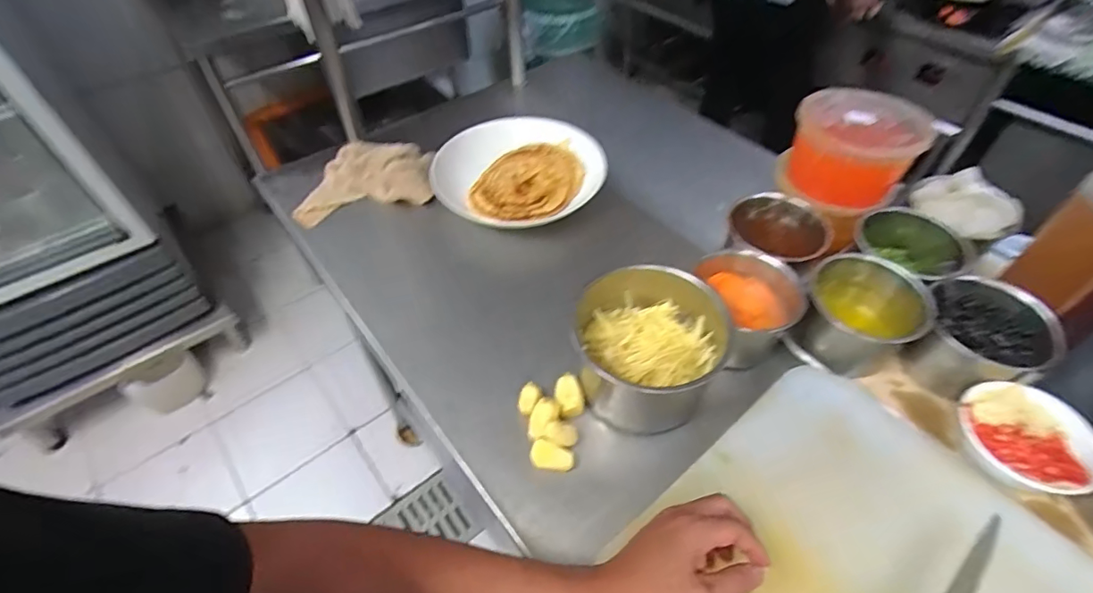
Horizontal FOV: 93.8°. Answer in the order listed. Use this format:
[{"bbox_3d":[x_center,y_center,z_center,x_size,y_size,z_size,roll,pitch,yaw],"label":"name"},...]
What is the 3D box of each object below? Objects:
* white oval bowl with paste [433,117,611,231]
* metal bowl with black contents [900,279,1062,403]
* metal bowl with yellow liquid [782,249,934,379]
[{"bbox_3d":[-0.035,-0.195,0.779,0.238,0.036,0.250,34,58,27],"label":"white oval bowl with paste"},{"bbox_3d":[0.460,0.044,0.549,0.108,0.090,0.108,-1,49,1],"label":"metal bowl with black contents"},{"bbox_3d":[0.343,0.024,0.567,0.114,0.096,0.109,-1,49,1],"label":"metal bowl with yellow liquid"}]

